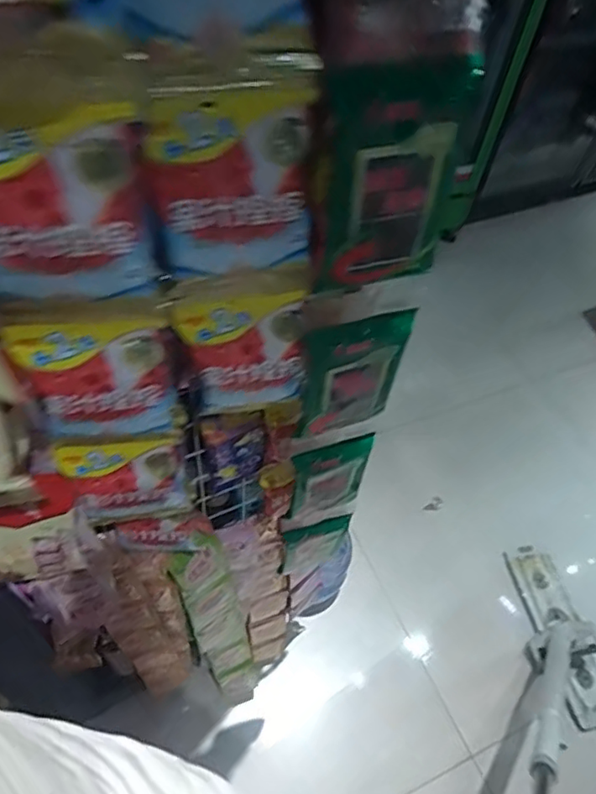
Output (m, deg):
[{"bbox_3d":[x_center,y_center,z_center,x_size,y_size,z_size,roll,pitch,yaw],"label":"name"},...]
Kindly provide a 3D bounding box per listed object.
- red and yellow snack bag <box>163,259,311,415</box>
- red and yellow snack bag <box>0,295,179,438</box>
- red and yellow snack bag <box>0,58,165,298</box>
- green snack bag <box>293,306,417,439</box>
[{"bbox_3d":[-0.042,-0.037,0.429,0.094,0.132,0.022,-2,54,-8],"label":"red and yellow snack bag"},{"bbox_3d":[-0.131,-0.019,0.381,0.093,0.126,0.032,-14,56,-16],"label":"red and yellow snack bag"},{"bbox_3d":[-0.120,-0.097,0.280,0.093,0.116,0.036,-15,56,-17],"label":"red and yellow snack bag"},{"bbox_3d":[0.044,-0.016,0.467,0.085,0.124,0.018,-10,55,-13],"label":"green snack bag"}]

